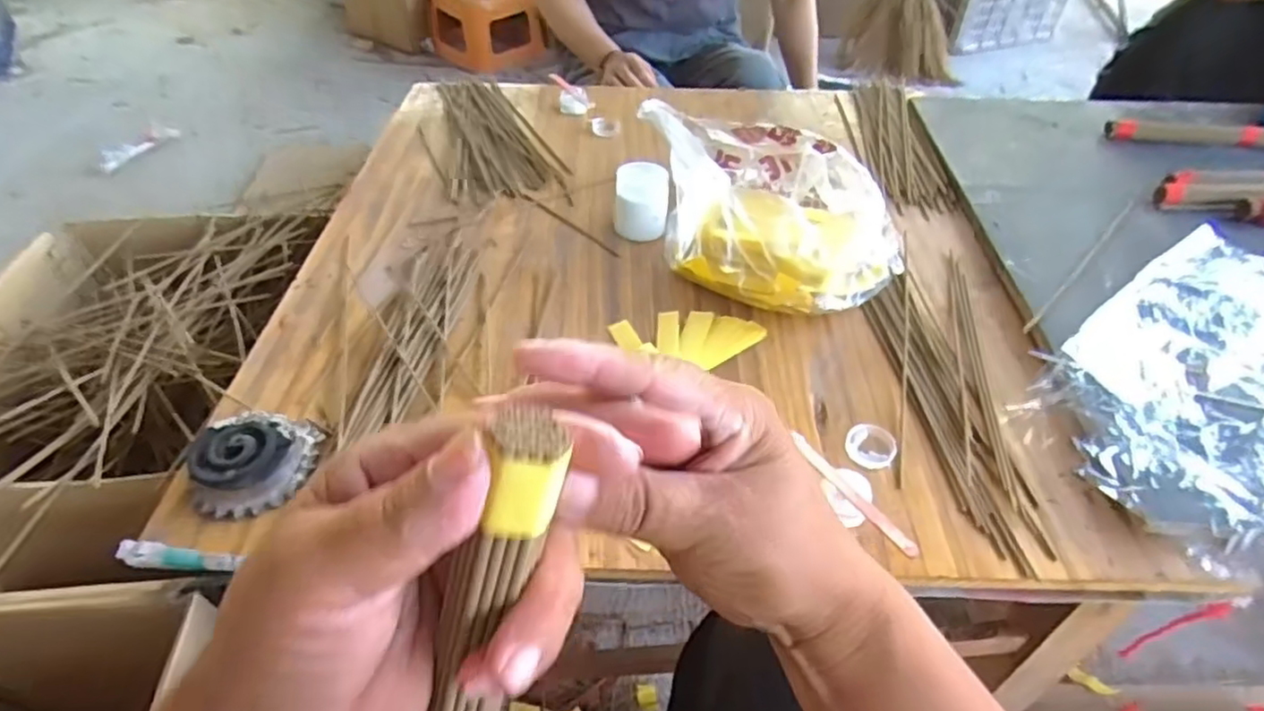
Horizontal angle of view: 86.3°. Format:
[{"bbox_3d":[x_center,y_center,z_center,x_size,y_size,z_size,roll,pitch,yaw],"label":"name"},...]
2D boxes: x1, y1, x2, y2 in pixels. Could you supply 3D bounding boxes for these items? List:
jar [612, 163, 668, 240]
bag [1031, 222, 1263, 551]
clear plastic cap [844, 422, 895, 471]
[{"bbox_3d":[0.010,-0.163,0.717,0.056,0.065,0.060,3,45,1],"label":"jar"},{"bbox_3d":[0.494,0.003,0.571,0.376,0.033,0.175,-28,52,-25],"label":"bag"},{"bbox_3d":[0.189,0.071,0.533,0.038,0.009,0.040,1,45,-1],"label":"clear plastic cap"}]

